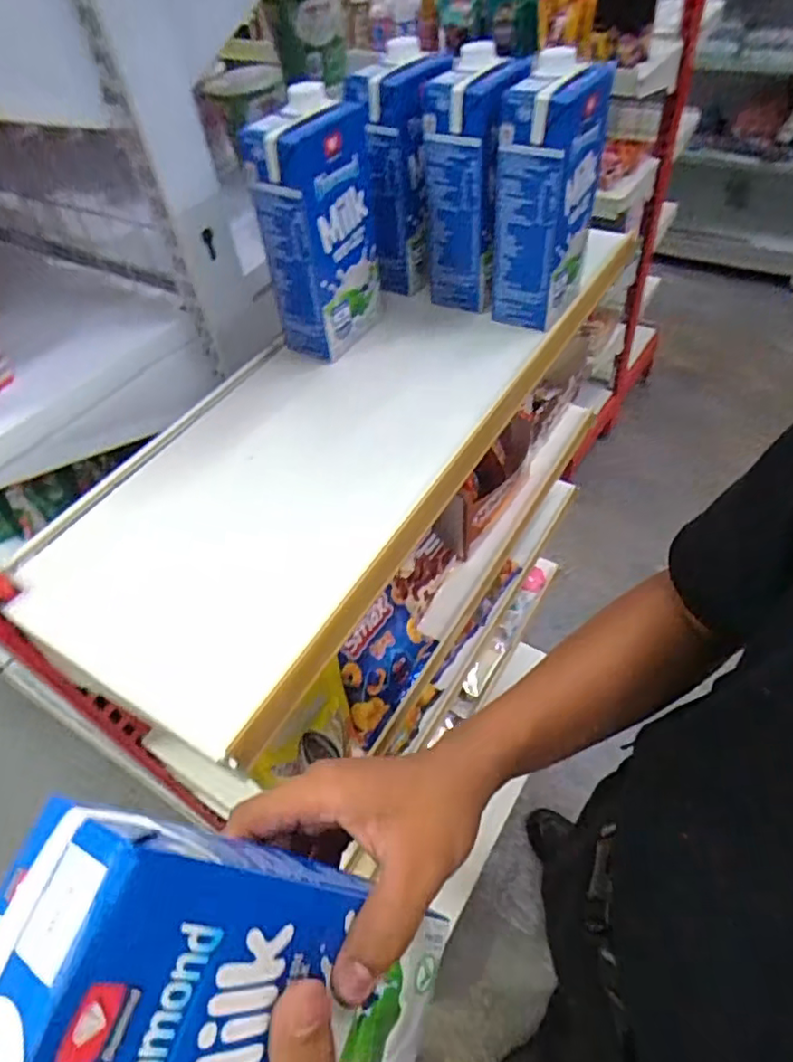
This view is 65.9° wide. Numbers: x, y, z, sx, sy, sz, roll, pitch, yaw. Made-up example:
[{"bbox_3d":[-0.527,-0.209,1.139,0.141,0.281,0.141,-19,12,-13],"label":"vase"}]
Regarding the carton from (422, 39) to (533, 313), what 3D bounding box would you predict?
[{"bbox_3d":[0.073,-0.317,0.567,0.075,0.197,0.068,27,59,25],"label":"carton"}]

